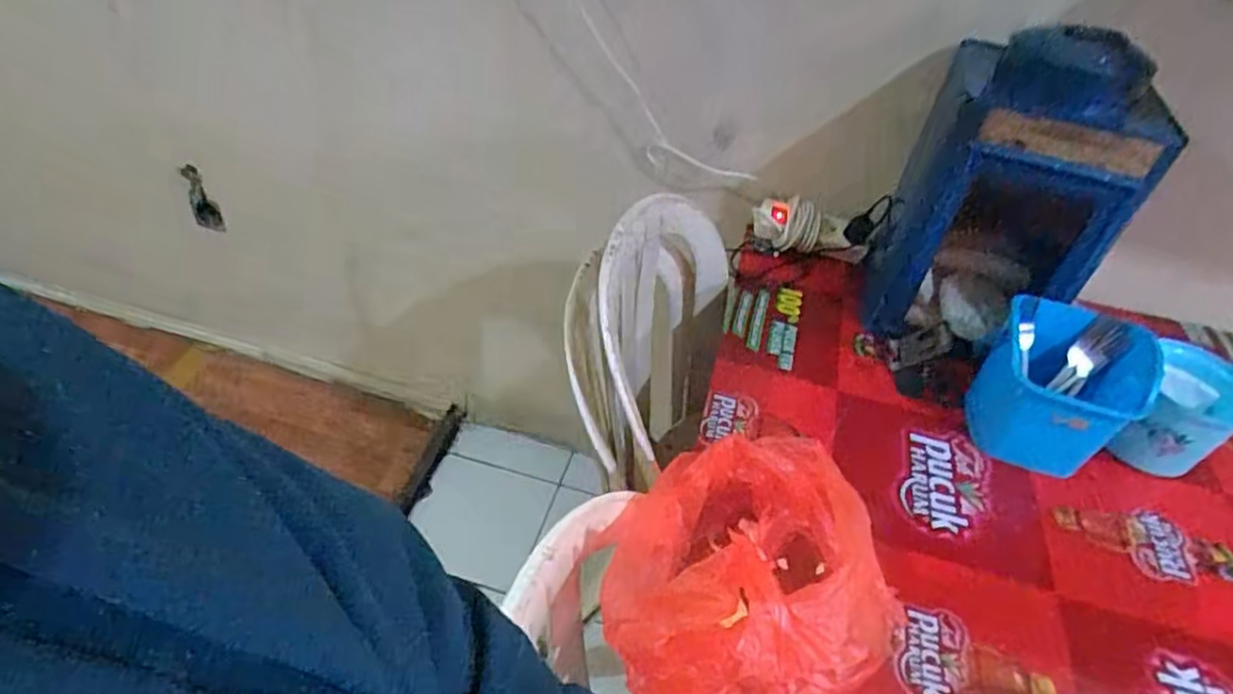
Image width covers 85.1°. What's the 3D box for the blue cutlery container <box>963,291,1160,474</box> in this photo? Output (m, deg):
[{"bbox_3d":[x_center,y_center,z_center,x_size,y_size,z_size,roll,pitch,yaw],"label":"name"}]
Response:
[{"bbox_3d":[0.516,0.057,0.804,0.160,0.162,0.116,24,45,18],"label":"blue cutlery container"}]

